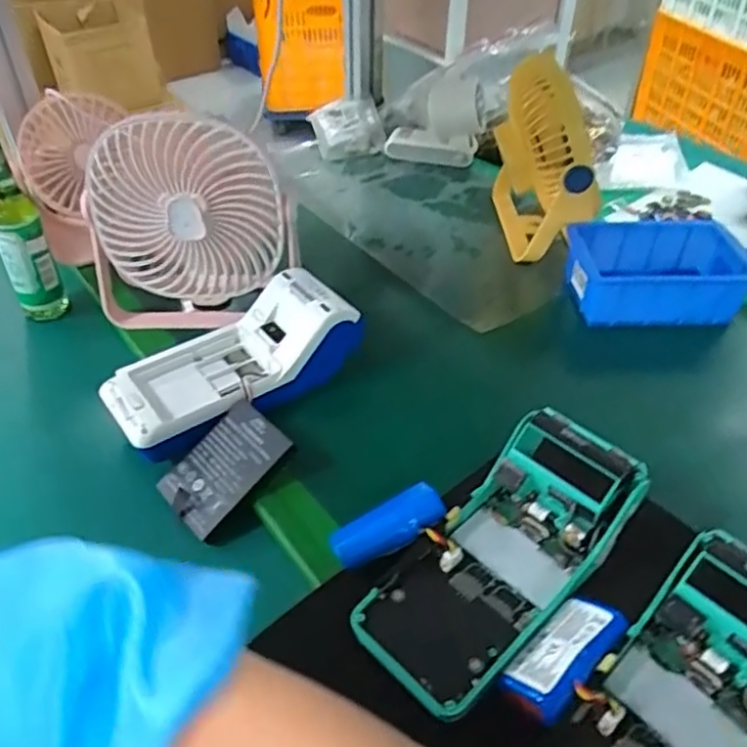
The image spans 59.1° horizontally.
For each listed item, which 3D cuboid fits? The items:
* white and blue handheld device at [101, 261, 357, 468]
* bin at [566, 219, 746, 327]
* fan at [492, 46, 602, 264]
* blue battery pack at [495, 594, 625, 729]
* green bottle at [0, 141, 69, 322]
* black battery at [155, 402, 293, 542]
[{"bbox_3d":[-0.103,-0.007,0.500,0.184,0.052,0.086,-29,48,-15],"label":"white and blue handheld device"},{"bbox_3d":[0.253,-0.093,0.591,0.145,0.051,0.094,3,42,-4],"label":"bin"},{"bbox_3d":[0.169,-0.210,0.646,0.083,0.164,0.157,5,42,-1],"label":"fan"},{"bbox_3d":[0.094,0.139,0.326,0.068,0.015,0.031,-30,53,-33],"label":"blue battery pack"},{"bbox_3d":[-0.301,-0.130,0.553,0.041,0.180,0.042,-18,48,-25],"label":"green bottle"},{"bbox_3d":[-0.101,0.062,0.445,0.084,0.008,0.060,-46,56,-9],"label":"black battery"}]

